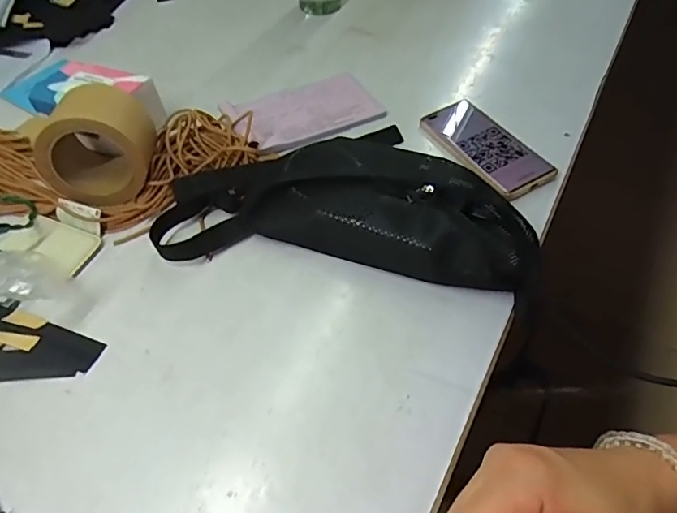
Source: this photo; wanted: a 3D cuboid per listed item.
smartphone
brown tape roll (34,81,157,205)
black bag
[{"bbox_3d":[0.176,-0.135,0.585,0.080,0.011,0.167,-24,54,-16],"label":"smartphone"},{"bbox_3d":[-0.258,-0.116,0.530,0.107,0.105,0.091,-5,51,-2],"label":"brown tape roll"},{"bbox_3d":[0.011,-0.064,0.496,0.368,0.076,0.161,6,52,7],"label":"black bag"}]

